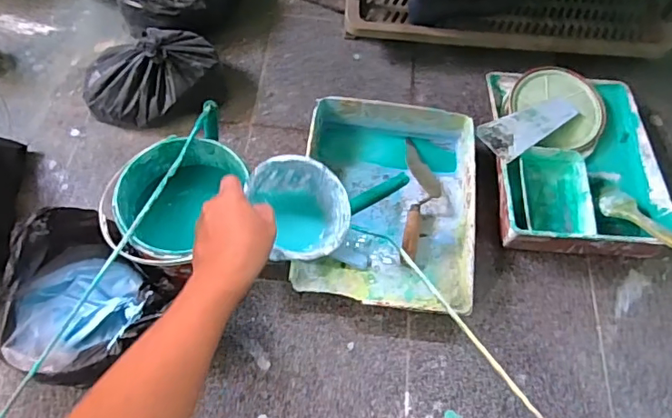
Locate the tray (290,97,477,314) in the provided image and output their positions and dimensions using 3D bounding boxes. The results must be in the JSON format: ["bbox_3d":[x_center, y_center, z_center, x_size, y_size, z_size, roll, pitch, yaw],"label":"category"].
[{"bbox_3d":[0.084,-0.011,0.859,0.280,0.071,0.358,7,63,0],"label":"tray"}]

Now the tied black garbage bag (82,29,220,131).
[{"bbox_3d":[-0.337,-0.244,0.937,0.240,0.117,0.167,-20,65,-14],"label":"tied black garbage bag"}]

